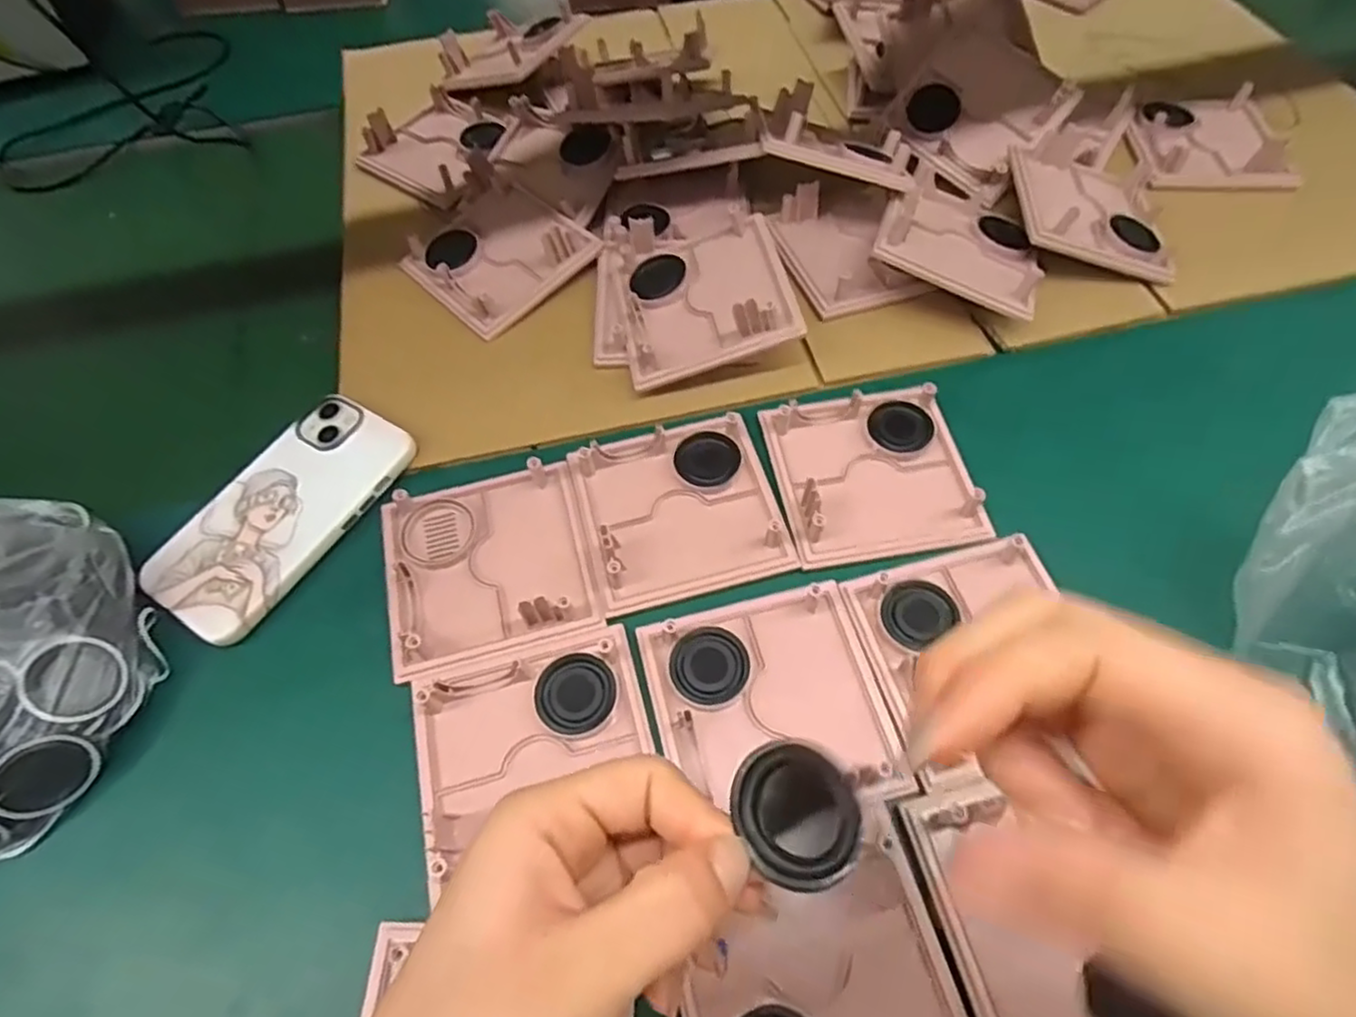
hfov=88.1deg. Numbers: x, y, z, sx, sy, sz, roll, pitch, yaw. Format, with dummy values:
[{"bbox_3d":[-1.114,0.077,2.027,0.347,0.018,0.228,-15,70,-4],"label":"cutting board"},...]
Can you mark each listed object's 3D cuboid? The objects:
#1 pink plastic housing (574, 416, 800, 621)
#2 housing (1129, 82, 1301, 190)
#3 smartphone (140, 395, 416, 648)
[{"bbox_3d":[0.000,-0.001,0.391,0.102,0.016,0.100,-15,60,-7],"label":"pink plastic housing"},{"bbox_3d":[0.405,-0.287,0.537,0.102,0.017,0.108,3,59,4],"label":"housing"},{"bbox_3d":[-0.222,0.000,0.395,0.075,0.013,0.147,27,64,17],"label":"smartphone"}]

